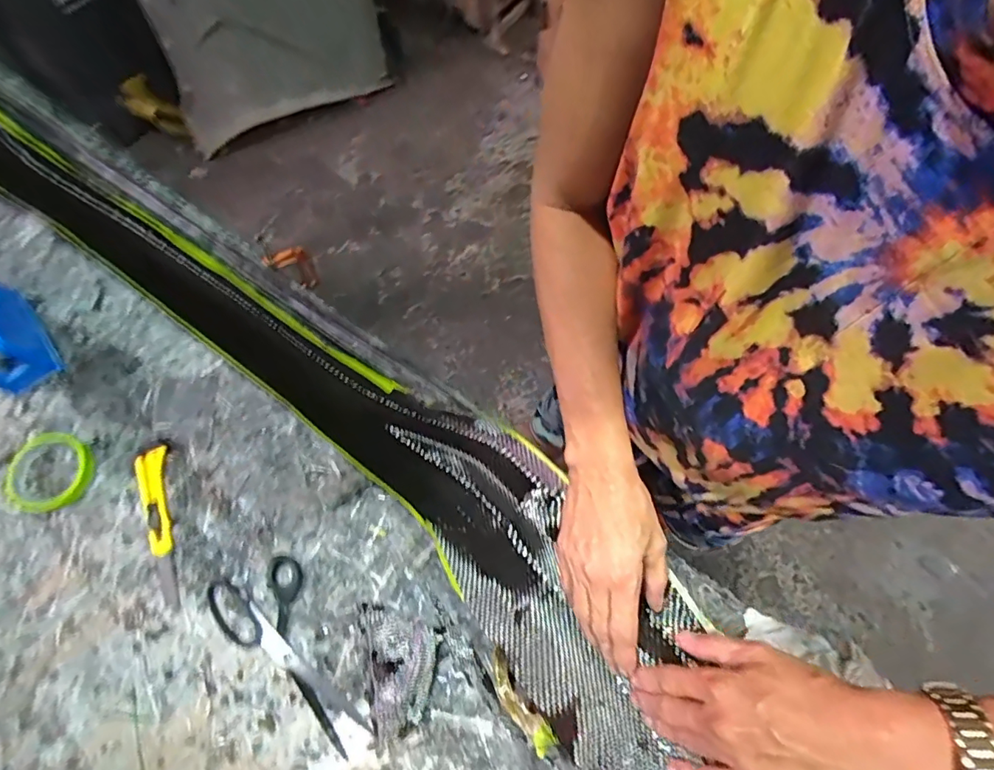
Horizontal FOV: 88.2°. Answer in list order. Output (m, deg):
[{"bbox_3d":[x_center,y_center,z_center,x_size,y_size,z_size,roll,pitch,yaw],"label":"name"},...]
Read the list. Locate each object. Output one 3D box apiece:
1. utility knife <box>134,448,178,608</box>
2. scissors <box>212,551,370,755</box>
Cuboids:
[{"bbox_3d":[-0.414,0.170,0.622,0.037,0.015,0.195,-16,67,-7],"label":"utility knife"},{"bbox_3d":[-0.237,0.303,0.566,0.102,0.014,0.227,-28,69,-12],"label":"scissors"}]

